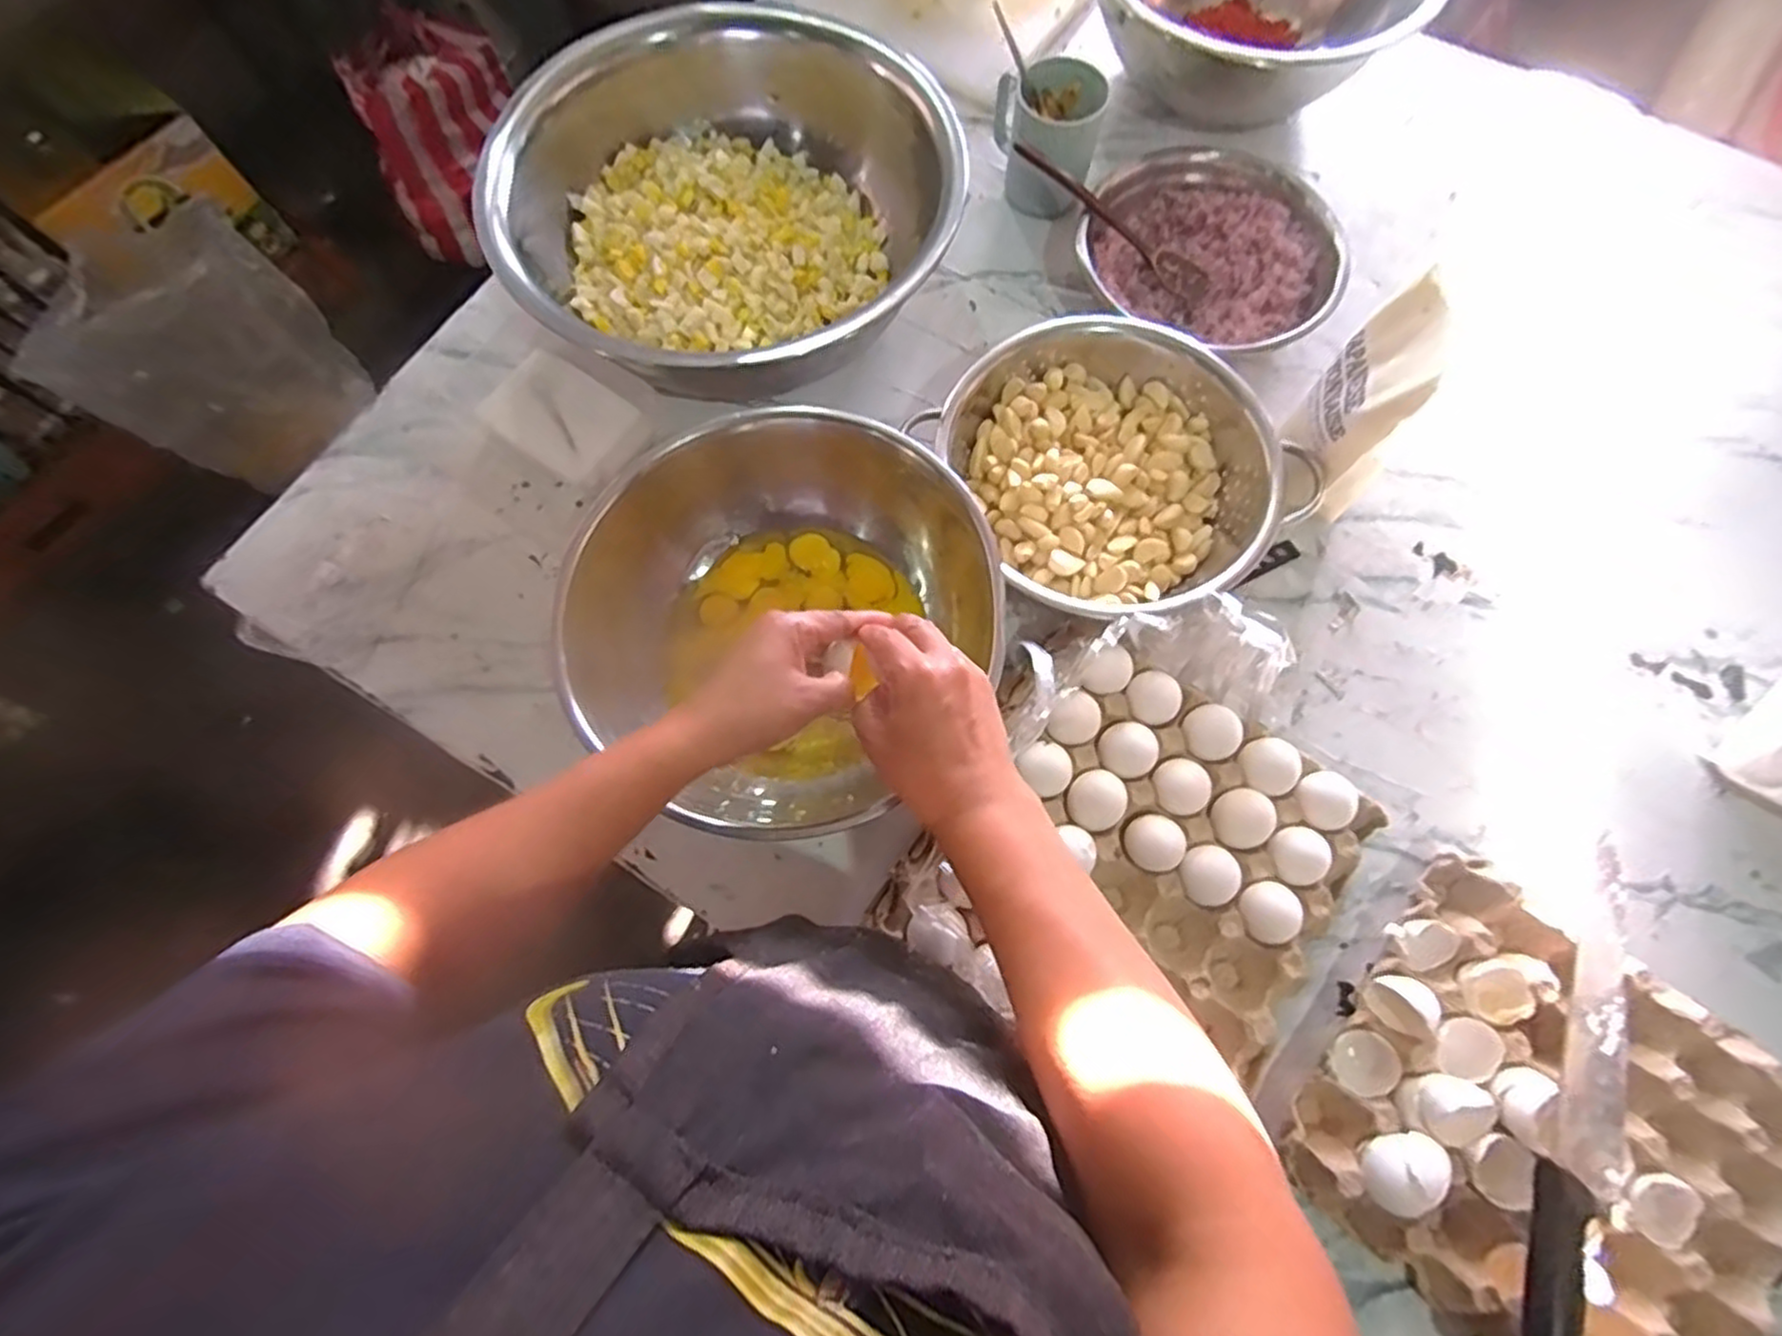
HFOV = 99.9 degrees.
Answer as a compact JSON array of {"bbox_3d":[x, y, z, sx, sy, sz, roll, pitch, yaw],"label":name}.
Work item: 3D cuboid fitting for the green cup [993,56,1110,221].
[{"bbox_3d":[0.148,-0.511,0.735,0.100,0.103,0.079,11,72,4],"label":"green cup"}]

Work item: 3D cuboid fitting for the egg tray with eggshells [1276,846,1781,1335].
[{"bbox_3d":[0.440,0.308,0.498,0.280,0.054,0.273,37,76,12],"label":"egg tray with eggshells"}]

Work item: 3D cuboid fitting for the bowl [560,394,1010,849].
[{"bbox_3d":[-0.062,-0.048,0.588,0.295,0.126,0.262,42,77,13],"label":"bowl"}]

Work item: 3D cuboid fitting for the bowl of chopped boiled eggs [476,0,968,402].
[{"bbox_3d":[-0.138,-0.413,0.690,0.391,0.148,0.352,32,75,10],"label":"bowl of chopped boiled eggs"}]

